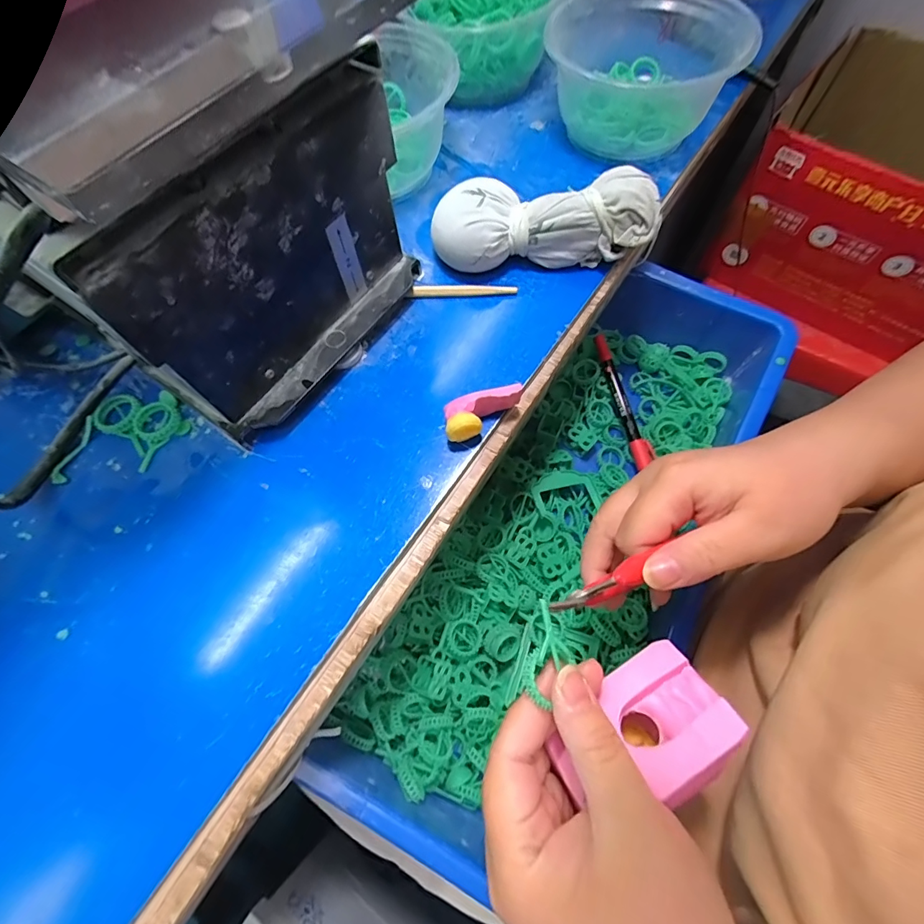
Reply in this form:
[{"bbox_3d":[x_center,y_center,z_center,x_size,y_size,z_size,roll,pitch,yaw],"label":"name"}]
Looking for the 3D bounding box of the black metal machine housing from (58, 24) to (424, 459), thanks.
[{"bbox_3d":[-0.080,-0.091,0.215,0.028,0.121,0.153,34,71,16],"label":"black metal machine housing"}]

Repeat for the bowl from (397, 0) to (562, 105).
[{"bbox_3d":[0.006,-0.353,0.354,0.129,0.064,0.135,-33,69,-12],"label":"bowl"}]

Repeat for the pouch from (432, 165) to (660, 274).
[{"bbox_3d":[0.052,-0.149,0.273,0.136,0.044,0.056,2,66,4],"label":"pouch"}]

